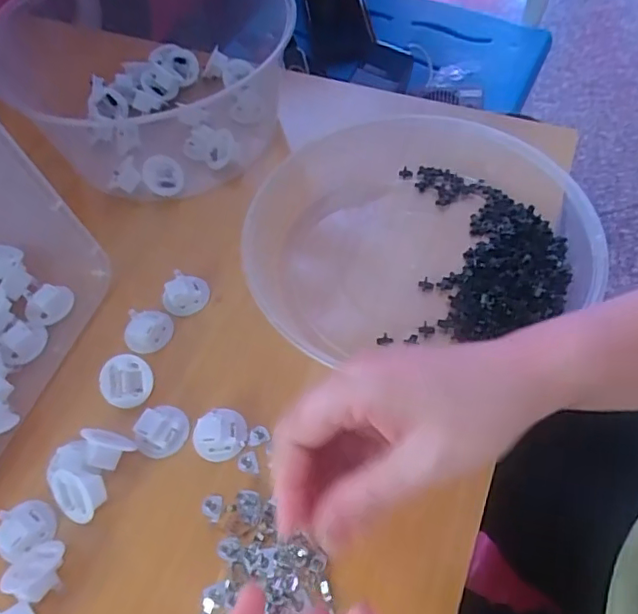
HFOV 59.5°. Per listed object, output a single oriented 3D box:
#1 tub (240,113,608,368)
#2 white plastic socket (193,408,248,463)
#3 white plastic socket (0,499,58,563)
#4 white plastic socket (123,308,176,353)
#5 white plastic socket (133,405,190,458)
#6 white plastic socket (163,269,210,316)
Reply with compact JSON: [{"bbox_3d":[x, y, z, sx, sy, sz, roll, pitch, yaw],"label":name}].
[{"bbox_3d":[0.056,-0.061,0.399,0.219,0.057,0.202,-1,58,2],"label":"tub"},{"bbox_3d":[-0.059,0.077,0.337,0.032,0.015,0.027,-31,62,-16],"label":"white plastic socket"},{"bbox_3d":[-0.169,0.125,0.318,0.029,0.018,0.027,-1,58,2],"label":"white plastic socket"},{"bbox_3d":[-0.117,0.015,0.383,0.028,0.019,0.029,5,58,6],"label":"white plastic socket"},{"bbox_3d":[-0.096,0.075,0.342,0.028,0.015,0.032,36,66,22],"label":"white plastic socket"},{"bbox_3d":[-0.094,-0.011,0.398,0.028,0.016,0.030,8,59,7],"label":"white plastic socket"}]

